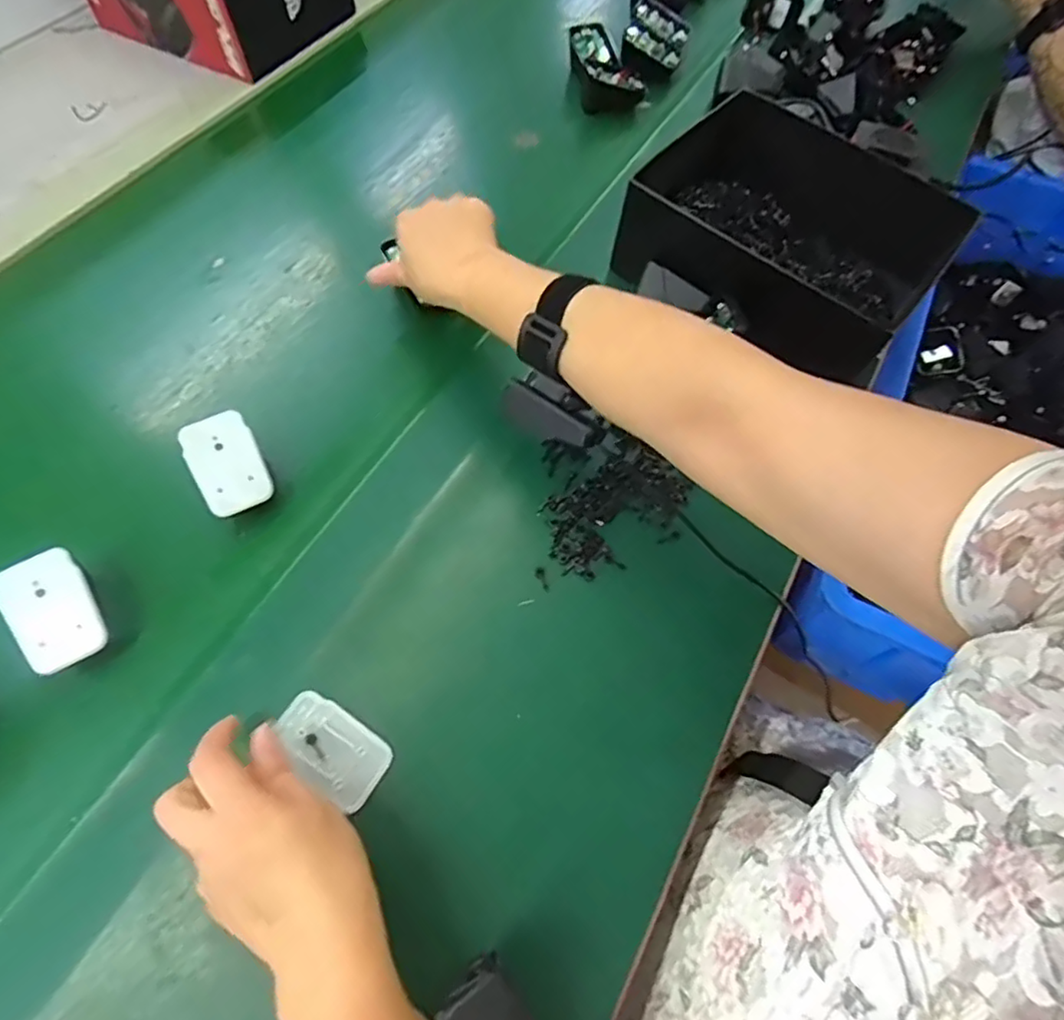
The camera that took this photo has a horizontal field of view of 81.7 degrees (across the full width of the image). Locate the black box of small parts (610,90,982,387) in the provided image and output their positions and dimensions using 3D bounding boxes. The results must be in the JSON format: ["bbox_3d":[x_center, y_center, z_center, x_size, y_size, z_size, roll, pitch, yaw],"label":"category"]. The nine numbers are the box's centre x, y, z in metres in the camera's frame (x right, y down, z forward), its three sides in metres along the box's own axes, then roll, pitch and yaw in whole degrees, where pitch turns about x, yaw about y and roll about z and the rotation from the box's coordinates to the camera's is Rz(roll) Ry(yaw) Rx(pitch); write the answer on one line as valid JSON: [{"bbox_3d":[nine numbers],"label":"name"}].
[{"bbox_3d":[0.220,-0.232,0.538,0.239,0.091,0.194,35,67,15],"label":"black box of small parts"}]

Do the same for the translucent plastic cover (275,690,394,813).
[{"bbox_3d":[-0.117,0.137,0.359,0.071,0.010,0.038,32,68,14],"label":"translucent plastic cover"}]

